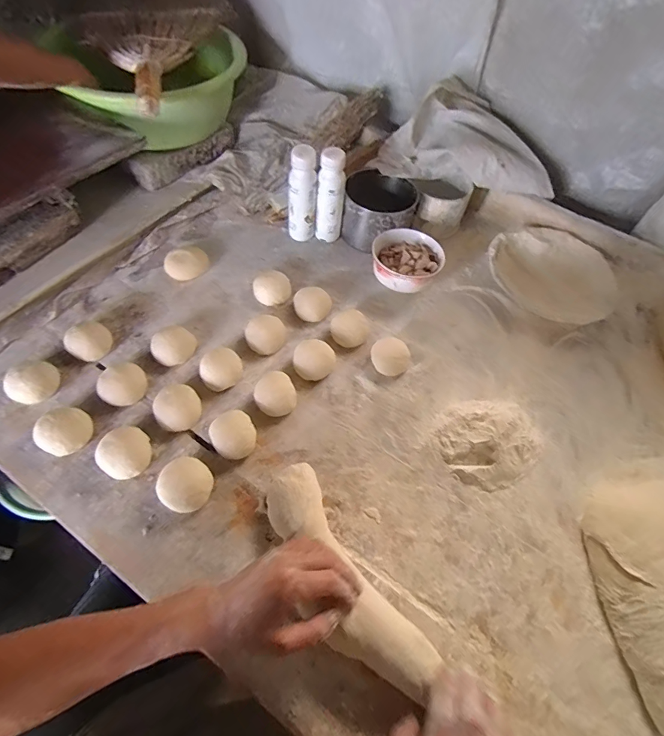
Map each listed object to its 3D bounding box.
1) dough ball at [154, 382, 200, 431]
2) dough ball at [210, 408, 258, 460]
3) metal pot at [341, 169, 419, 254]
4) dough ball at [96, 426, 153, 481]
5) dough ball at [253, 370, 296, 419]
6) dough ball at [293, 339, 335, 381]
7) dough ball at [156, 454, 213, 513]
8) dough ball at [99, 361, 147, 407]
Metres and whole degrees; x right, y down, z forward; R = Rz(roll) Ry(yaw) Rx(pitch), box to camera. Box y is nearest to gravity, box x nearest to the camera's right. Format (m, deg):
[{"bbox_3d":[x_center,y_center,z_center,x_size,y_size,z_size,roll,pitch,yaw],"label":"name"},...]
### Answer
[{"bbox_3d":[-0.211,0.055,0.573,0.057,0.036,0.054,2,56,-3],"label":"dough ball"},{"bbox_3d":[-0.133,0.091,0.565,0.056,0.038,0.059,2,56,-3],"label":"dough ball"},{"bbox_3d":[0.090,-0.300,0.803,0.132,0.090,0.133,2,56,-3],"label":"metal pot"},{"bbox_3d":[-0.266,0.107,0.535,0.061,0.038,0.061,2,56,-3],"label":"dough ball"},{"bbox_3d":[-0.082,0.034,0.604,0.057,0.034,0.064,-4,56,-8],"label":"dough ball"},{"bbox_3d":[-0.028,-0.012,0.646,0.061,0.028,0.061,2,56,-3],"label":"dough ball"},{"bbox_3d":[-0.183,0.148,0.524,0.061,0.033,0.062,2,56,-3],"label":"dough ball"},{"bbox_3d":[-0.298,0.023,0.596,0.062,0.025,0.061,2,56,-3],"label":"dough ball"}]

